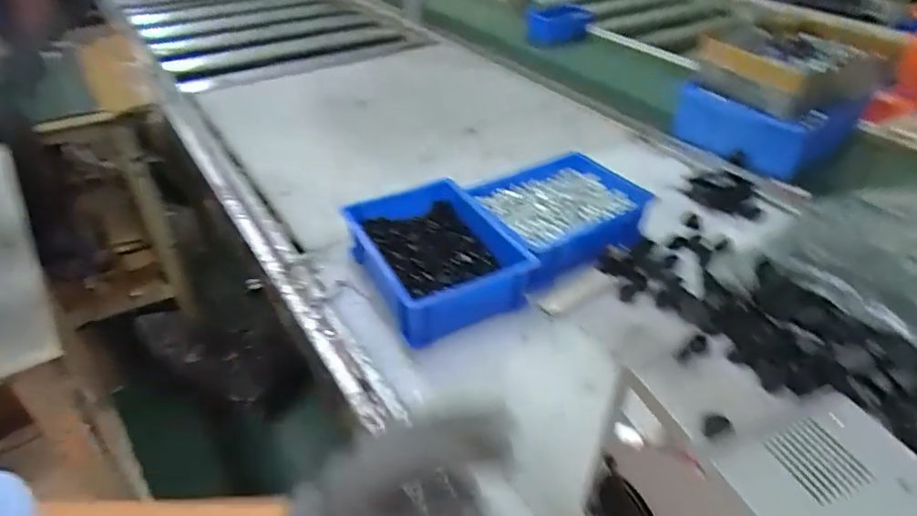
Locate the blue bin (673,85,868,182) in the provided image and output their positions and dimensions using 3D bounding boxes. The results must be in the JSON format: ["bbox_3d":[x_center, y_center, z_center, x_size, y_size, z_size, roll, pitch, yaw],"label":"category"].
[{"bbox_3d":[0.502,-0.223,0.892,0.208,0.083,0.198,-19,42,-22],"label":"blue bin"}]

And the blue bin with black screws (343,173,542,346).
[{"bbox_3d":[-0.026,-0.001,0.619,0.150,0.067,0.197,-19,41,-21],"label":"blue bin with black screws"}]

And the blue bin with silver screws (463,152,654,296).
[{"bbox_3d":[0.125,-0.052,0.689,0.200,0.062,0.161,-20,42,-22],"label":"blue bin with silver screws"}]

